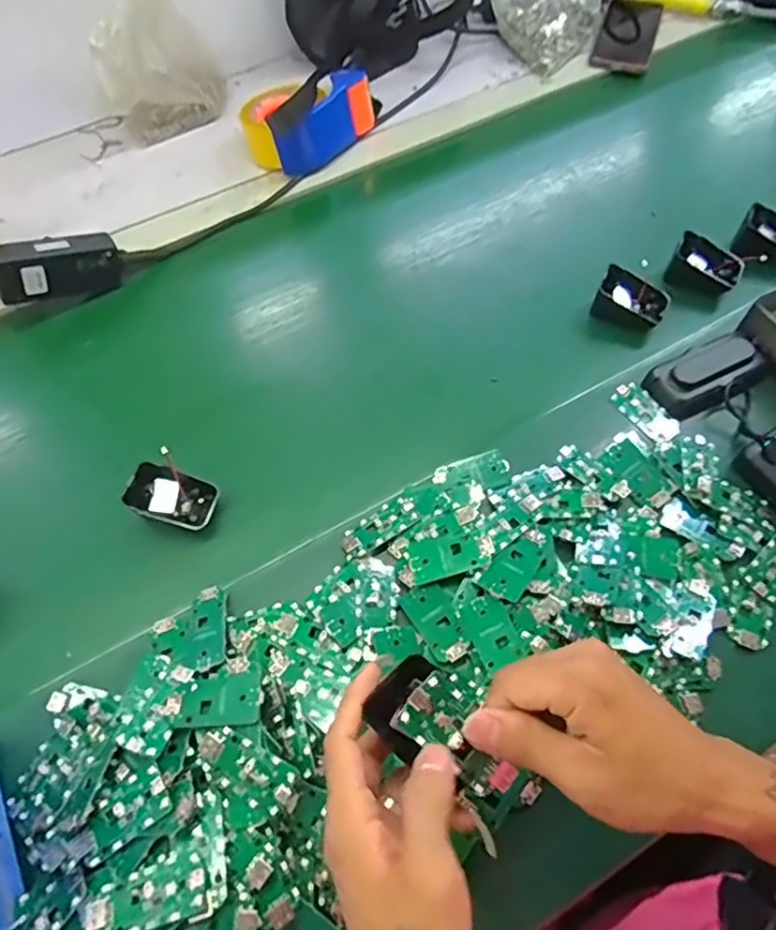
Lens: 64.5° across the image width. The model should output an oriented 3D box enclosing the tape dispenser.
[{"bbox_3d":[-0.095,-0.423,0.738,0.160,0.068,0.097,-39,65,-18],"label":"tape dispenser"}]

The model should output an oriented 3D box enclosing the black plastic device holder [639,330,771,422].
[{"bbox_3d":[0.289,-0.081,0.551,0.106,0.025,0.055,-28,62,-13],"label":"black plastic device holder"}]

